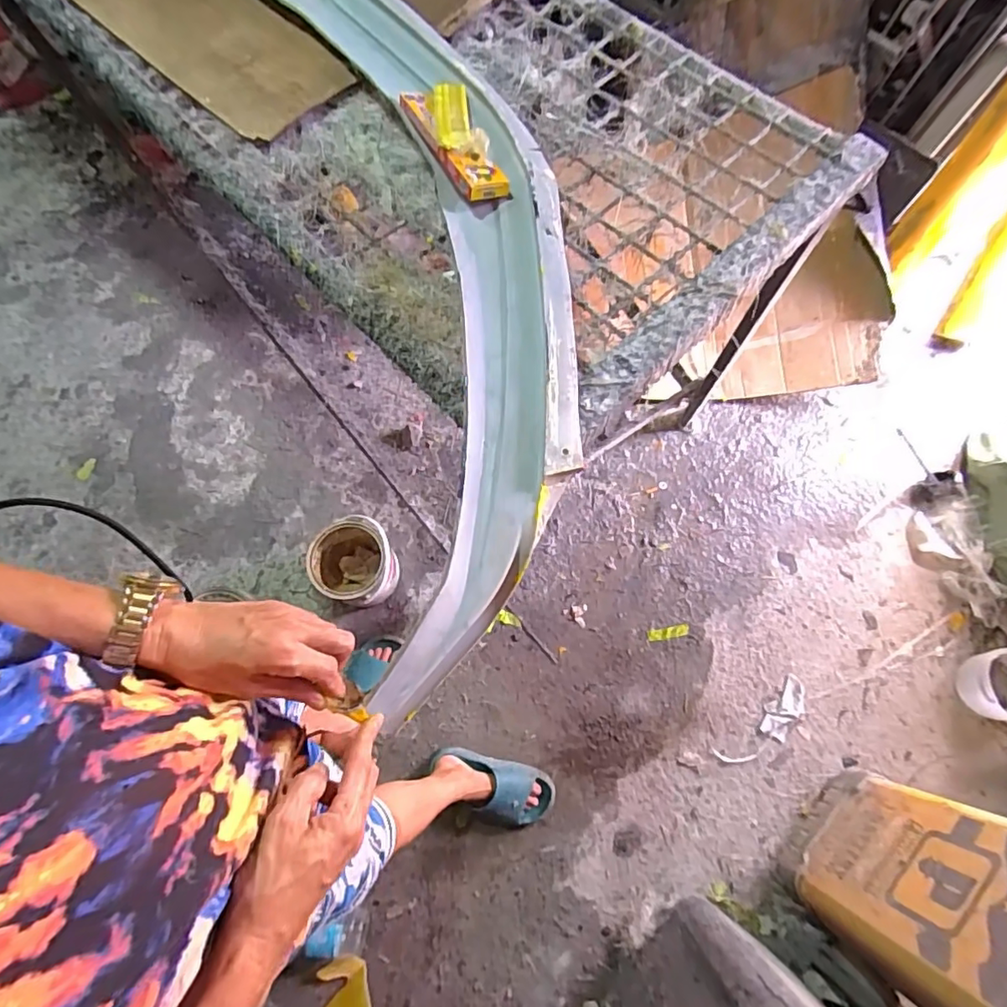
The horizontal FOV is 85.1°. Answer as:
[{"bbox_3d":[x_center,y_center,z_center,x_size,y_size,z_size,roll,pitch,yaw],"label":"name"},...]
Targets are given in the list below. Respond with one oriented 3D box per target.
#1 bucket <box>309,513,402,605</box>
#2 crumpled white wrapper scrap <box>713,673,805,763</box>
[{"bbox_3d":[-0.320,0.138,1.224,0.170,0.211,0.183,0,74,-2],"label":"bucket"},{"bbox_3d":[0.604,0.509,1.253,0.266,0.005,0.083,-39,78,-12],"label":"crumpled white wrapper scrap"}]

